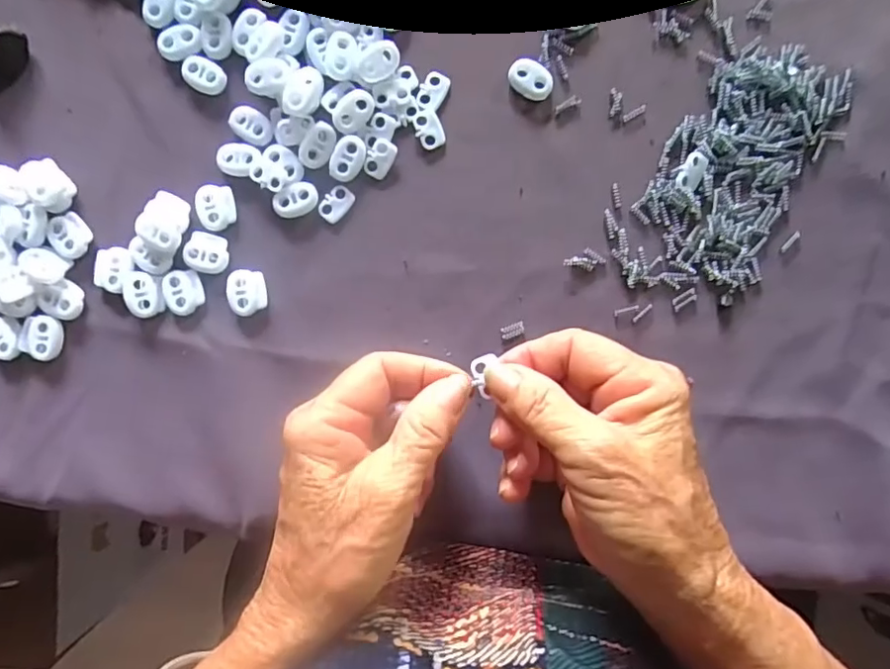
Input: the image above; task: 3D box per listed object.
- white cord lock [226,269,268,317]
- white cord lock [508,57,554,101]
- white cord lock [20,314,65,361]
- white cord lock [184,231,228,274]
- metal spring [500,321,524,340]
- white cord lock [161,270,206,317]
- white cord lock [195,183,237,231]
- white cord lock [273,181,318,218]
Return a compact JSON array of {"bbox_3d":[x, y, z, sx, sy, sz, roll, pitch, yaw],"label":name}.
[{"bbox_3d":[-0.098,-0.021,0.282,0.017,0.006,0.023,-10,92,2],"label":"white cord lock"},{"bbox_3d":[0.042,-0.124,0.275,0.022,0.007,0.016,44,93,0],"label":"white cord lock"},{"bbox_3d":[-0.204,0.002,0.285,0.019,0.006,0.022,14,92,1],"label":"white cord lock"},{"bbox_3d":[-0.119,-0.041,0.282,0.021,0.004,0.019,10,92,2],"label":"white cord lock"},{"bbox_3d":[0.034,-0.002,0.277,0.012,0.004,0.007,-17,91,2],"label":"metal spring"},{"bbox_3d":[-0.131,-0.021,0.281,0.018,0.004,0.022,-12,92,2],"label":"white cord lock"},{"bbox_3d":[-0.114,-0.064,0.281,0.018,0.004,0.023,-8,92,2],"label":"white cord lock"},{"bbox_3d":[-0.074,-0.066,0.279,0.022,0.004,0.015,-31,91,3],"label":"white cord lock"}]

